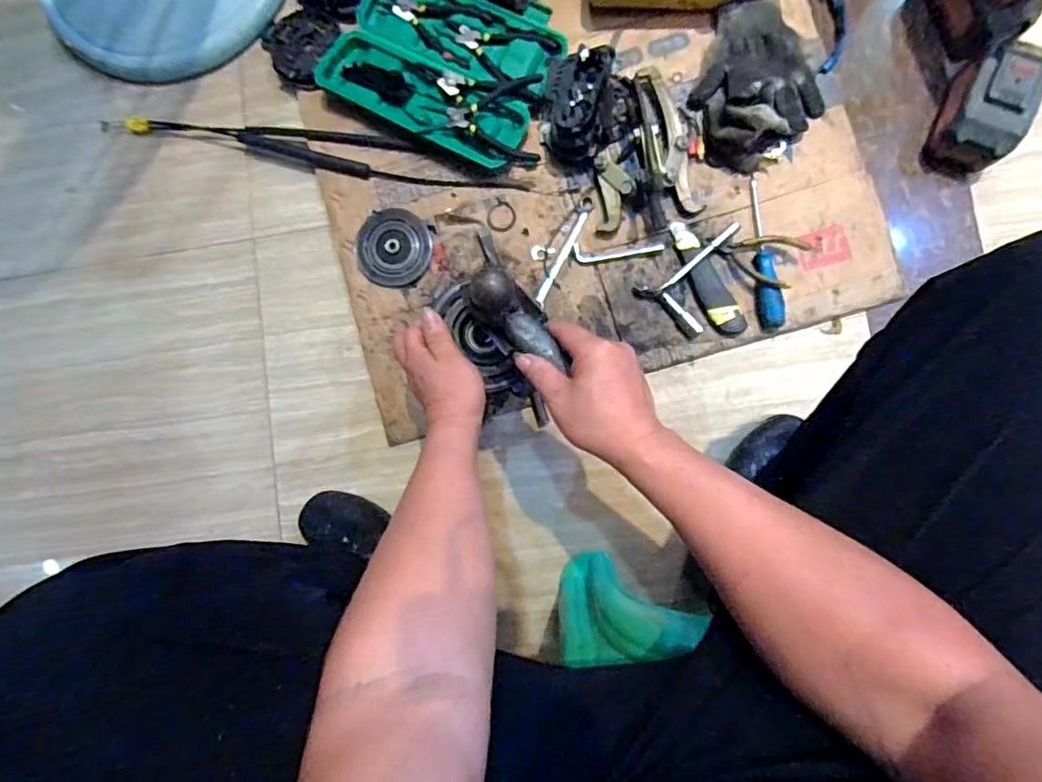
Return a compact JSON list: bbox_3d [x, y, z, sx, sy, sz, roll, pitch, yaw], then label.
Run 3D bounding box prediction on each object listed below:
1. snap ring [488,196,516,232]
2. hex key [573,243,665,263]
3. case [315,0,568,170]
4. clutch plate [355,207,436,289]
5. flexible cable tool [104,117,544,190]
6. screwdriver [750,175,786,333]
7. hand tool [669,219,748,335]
[{"bbox_3d":[-0.026,-0.234,0.737,0.044,0.004,0.043,-3,75,11],"label":"snap ring"},{"bbox_3d":[0.128,-0.185,0.718,0.115,0.005,0.025,-4,87,7],"label":"hex key"},{"bbox_3d":[-0.102,-0.451,0.739,0.318,0.041,0.225,29,91,7],"label":"case"},{"bbox_3d":[-0.174,-0.195,0.749,0.102,0.016,0.100,0,88,7],"label":"clutch plate"},{"bbox_3d":[-0.310,-0.342,0.775,0.650,0.025,0.061,10,89,7],"label":"flexible cable tool"},{"bbox_3d":[0.302,-0.173,0.682,0.029,0.029,0.195,-4,87,7],"label":"screwdriver"},{"bbox_3d":[0.235,-0.144,0.690,0.040,0.021,0.160,-24,85,5],"label":"hand tool"}]

